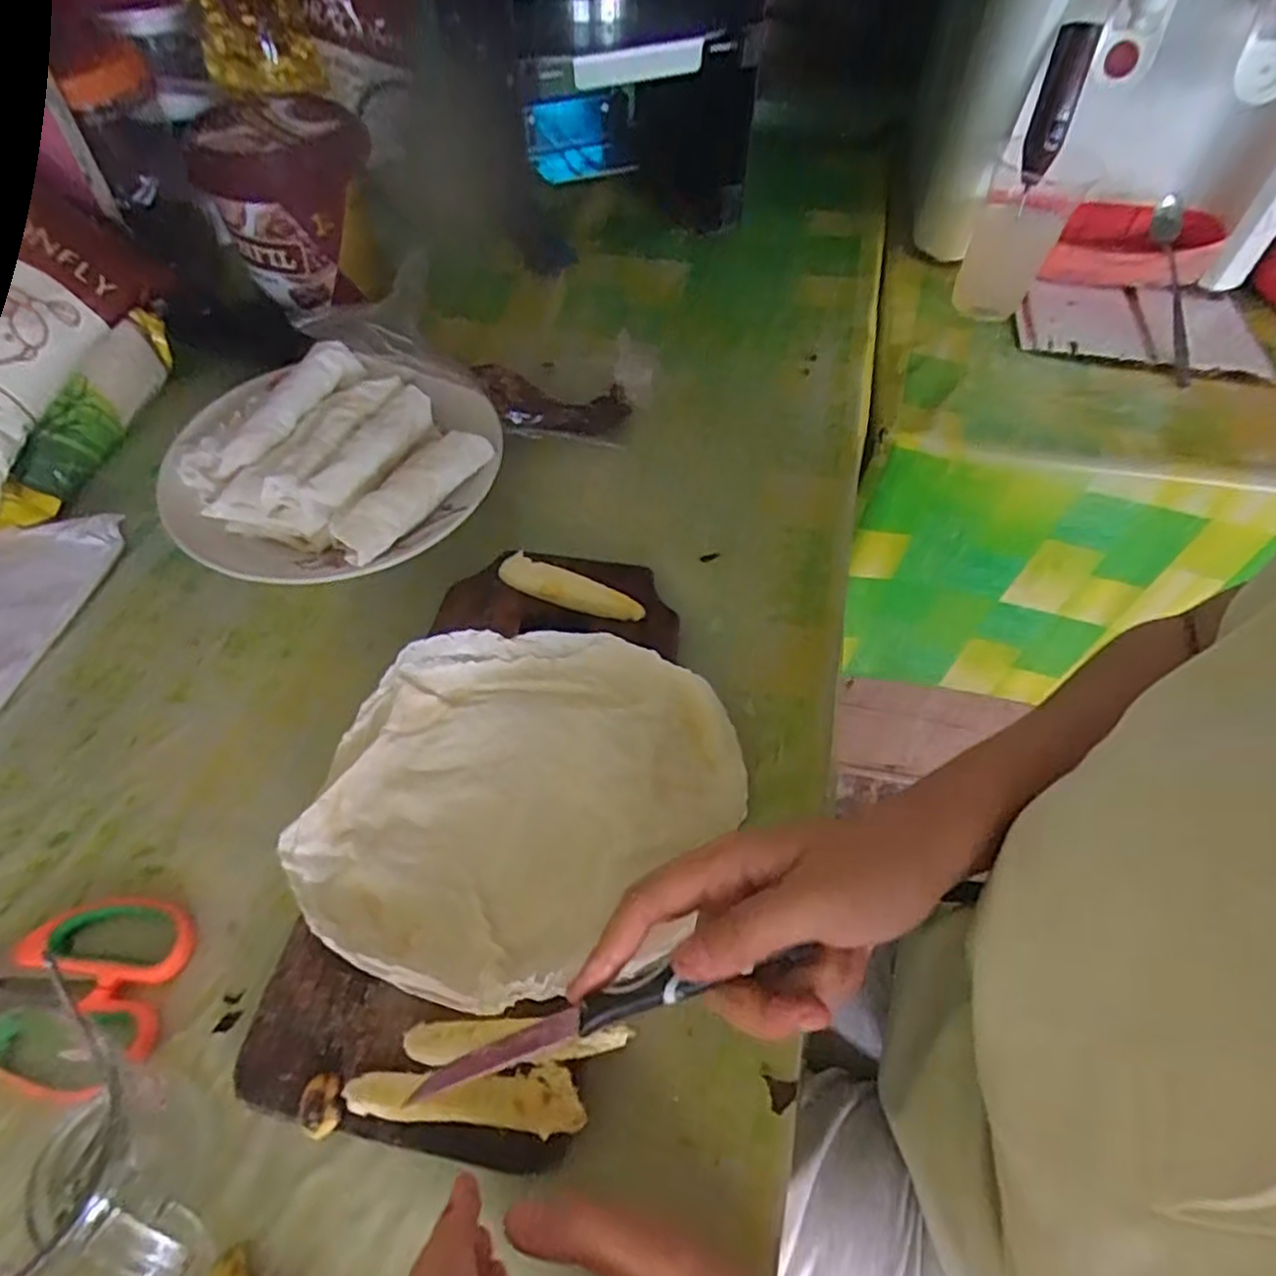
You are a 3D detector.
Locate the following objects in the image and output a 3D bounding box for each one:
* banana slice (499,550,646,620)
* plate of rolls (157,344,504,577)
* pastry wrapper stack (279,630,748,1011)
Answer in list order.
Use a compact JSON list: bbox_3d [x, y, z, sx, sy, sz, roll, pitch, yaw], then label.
[{"bbox_3d":[-0.040,-0.029,0.428,0.091,0.017,0.018,21,57,14],"label":"banana slice"},{"bbox_3d":[-0.190,-0.112,0.468,0.201,0.048,0.185,6,55,4],"label":"plate of rolls"},{"bbox_3d":[-0.053,0.076,0.352,0.190,0.039,0.181,19,57,13],"label":"pastry wrapper stack"}]

